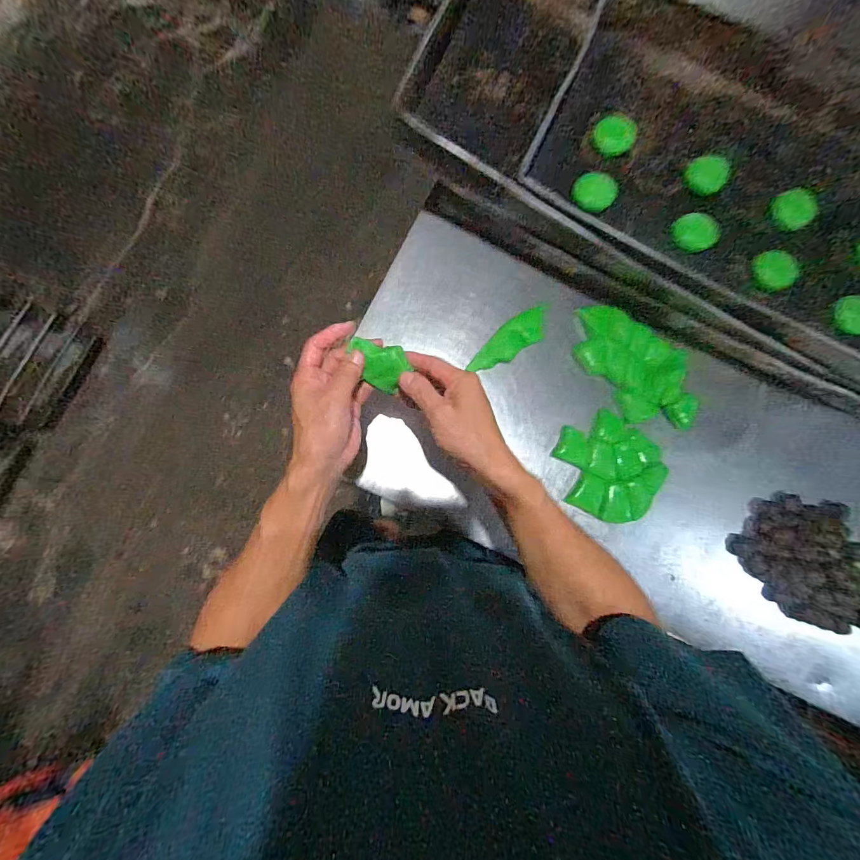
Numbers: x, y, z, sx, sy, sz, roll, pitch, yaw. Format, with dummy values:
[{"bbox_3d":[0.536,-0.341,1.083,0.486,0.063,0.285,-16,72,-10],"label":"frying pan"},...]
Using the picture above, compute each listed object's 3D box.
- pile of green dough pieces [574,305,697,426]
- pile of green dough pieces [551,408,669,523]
[{"bbox_3d":[0.301,-0.093,0.562,0.110,0.034,0.215,-36,88,-9],"label":"pile of green dough pieces"},{"bbox_3d":[0.254,0.052,0.550,0.145,0.032,0.138,1,83,-6],"label":"pile of green dough pieces"}]

